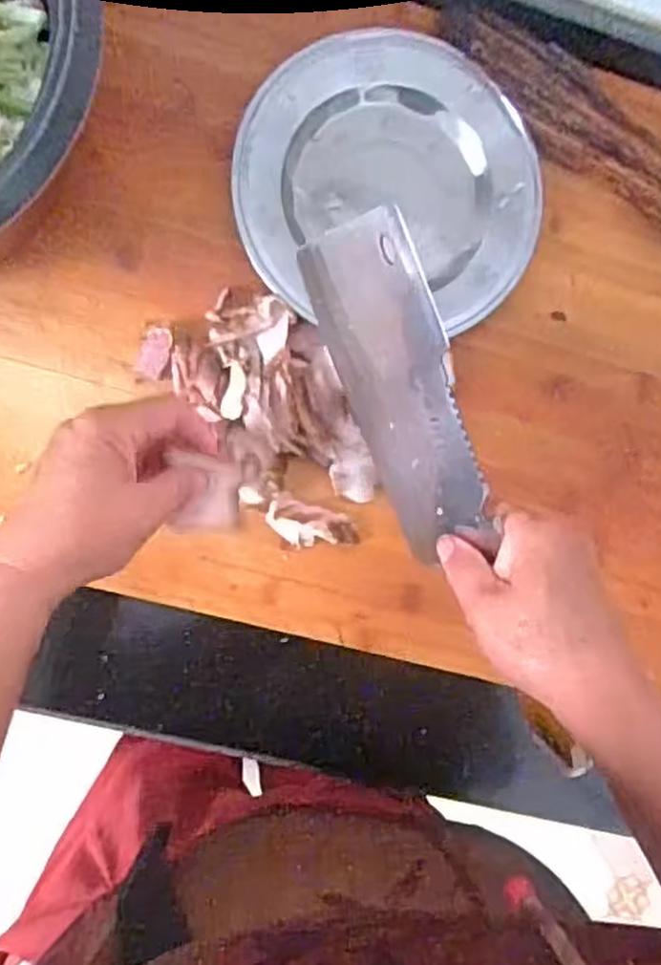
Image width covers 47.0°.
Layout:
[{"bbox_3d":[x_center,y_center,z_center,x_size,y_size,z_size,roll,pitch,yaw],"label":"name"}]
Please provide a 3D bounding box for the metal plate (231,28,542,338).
[{"bbox_3d":[0.042,-0.207,0.528,0.207,0.028,0.191,1,86,-8],"label":"metal plate"}]

